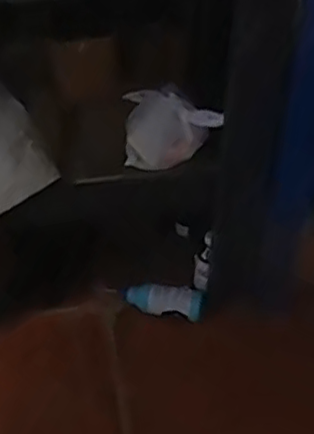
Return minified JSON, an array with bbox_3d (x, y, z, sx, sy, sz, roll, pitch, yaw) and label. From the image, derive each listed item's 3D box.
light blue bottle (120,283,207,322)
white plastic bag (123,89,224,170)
[{"bbox_3d":[0.013,0.181,1.465,0.183,0.055,0.068,12,43,12],"label":"light blue bottle"},{"bbox_3d":[0.028,-0.157,1.216,0.170,0.109,0.102,8,42,8],"label":"white plastic bag"}]

